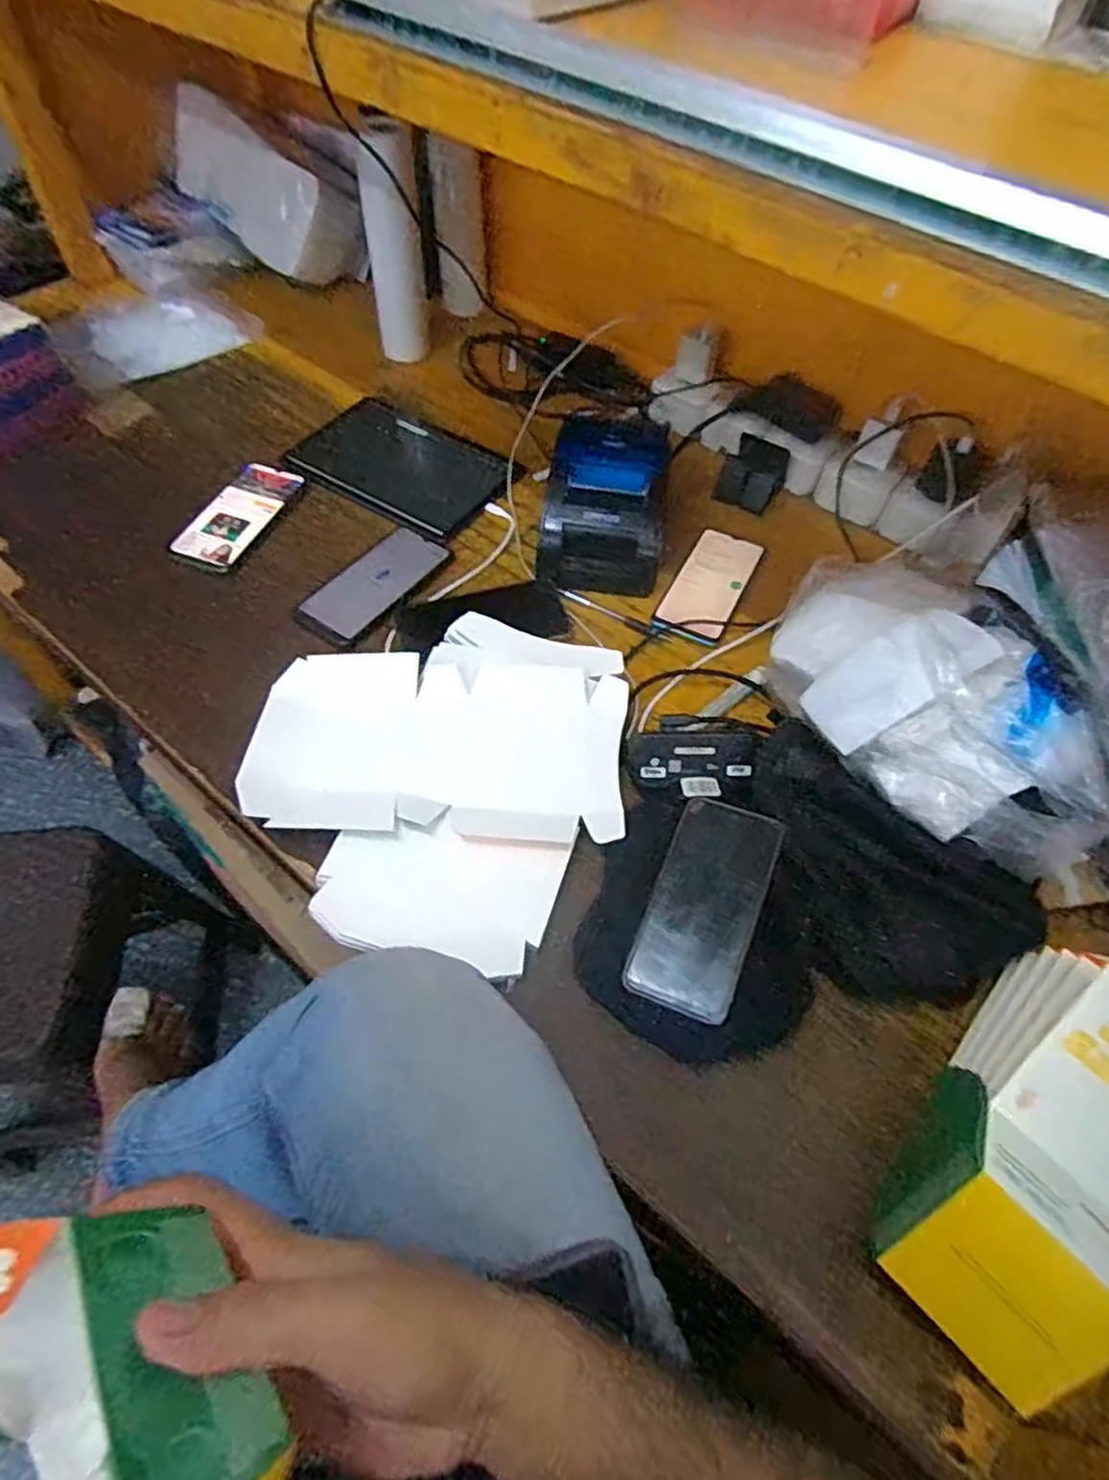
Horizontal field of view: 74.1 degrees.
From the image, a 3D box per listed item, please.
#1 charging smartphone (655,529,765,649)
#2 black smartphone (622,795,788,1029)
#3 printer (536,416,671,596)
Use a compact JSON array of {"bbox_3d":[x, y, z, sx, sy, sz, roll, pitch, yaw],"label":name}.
[{"bbox_3d":[0.168,-0.169,0.791,0.073,0.014,0.167,24,58,12],"label":"charging smartphone"},{"bbox_3d":[0.114,0.124,0.554,0.078,0.005,0.159,18,70,22],"label":"black smartphone"},{"bbox_3d":[0.052,-0.245,0.777,0.125,0.102,0.149,6,56,0],"label":"printer"}]

